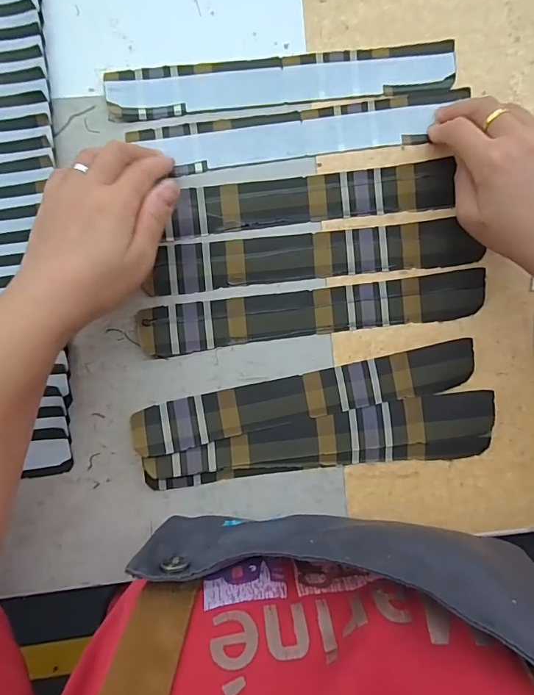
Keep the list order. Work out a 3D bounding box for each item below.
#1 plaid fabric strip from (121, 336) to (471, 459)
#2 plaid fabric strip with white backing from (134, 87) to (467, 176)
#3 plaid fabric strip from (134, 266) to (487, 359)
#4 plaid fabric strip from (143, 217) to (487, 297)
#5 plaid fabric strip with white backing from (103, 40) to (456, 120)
[{"bbox_3d":[0.031,0.038,0.321,0.258,0.015,0.036,-12,94,-2],"label":"plaid fabric strip"},{"bbox_3d":[0.028,-0.163,0.325,0.242,0.005,0.036,-9,94,-2],"label":"plaid fabric strip with white backing"},{"bbox_3d":[0.036,-0.027,0.327,0.259,0.009,0.036,-7,94,-2],"label":"plaid fabric strip"},{"bbox_3d":[0.038,-0.071,0.330,0.246,0.005,0.035,-6,94,-2],"label":"plaid fabric strip"},{"bbox_3d":[0.012,-0.202,0.322,0.259,0.005,0.035,-7,94,-2],"label":"plaid fabric strip with white backing"}]

